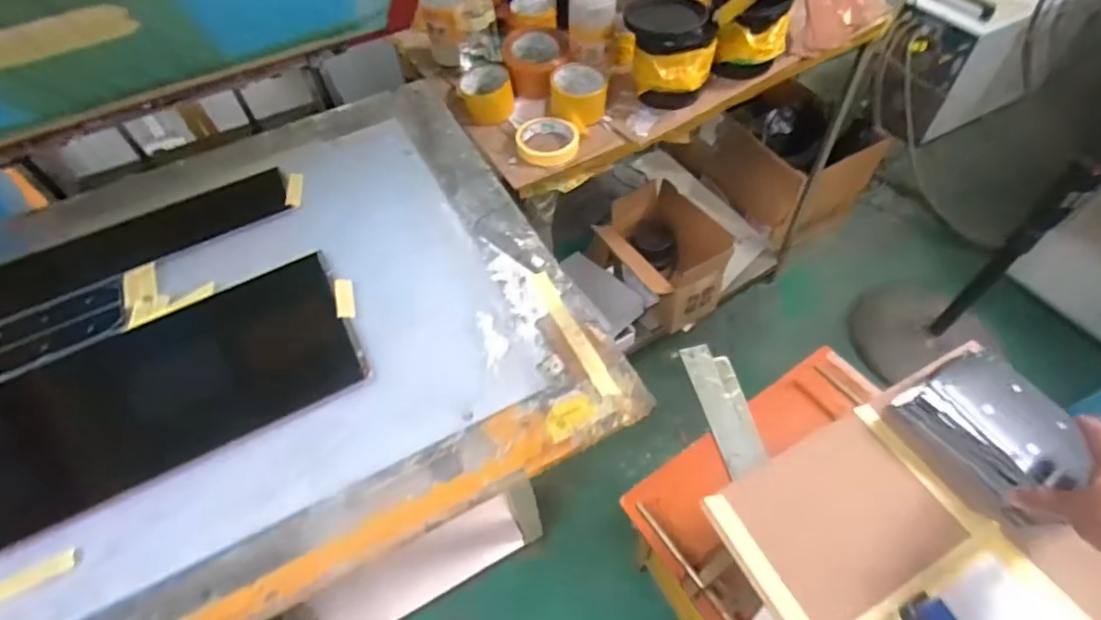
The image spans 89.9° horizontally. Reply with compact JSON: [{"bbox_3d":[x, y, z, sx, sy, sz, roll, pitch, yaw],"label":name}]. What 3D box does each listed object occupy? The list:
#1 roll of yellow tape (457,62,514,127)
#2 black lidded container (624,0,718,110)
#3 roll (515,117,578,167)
[{"bbox_3d":[-0.104,-0.357,0.911,0.083,0.053,0.086,-7,55,-2],"label":"roll of yellow tape"},{"bbox_3d":[0.187,-0.403,0.865,0.142,0.130,0.128,9,56,9],"label":"black lidded container"},{"bbox_3d":[-0.004,-0.260,0.852,0.094,0.026,0.101,-1,55,2],"label":"roll"}]

